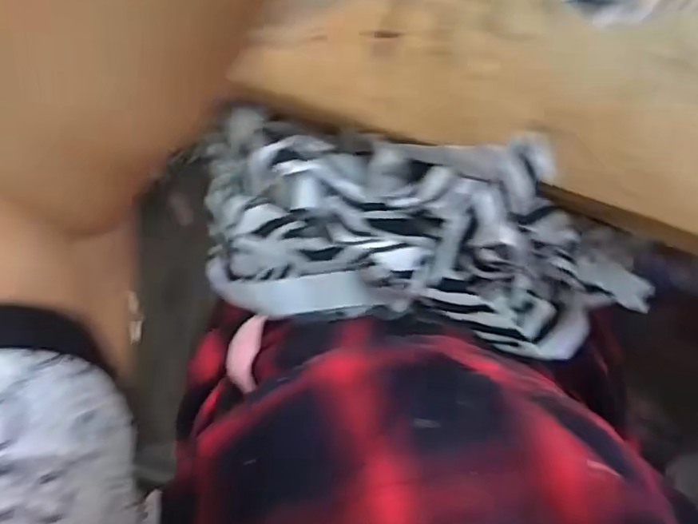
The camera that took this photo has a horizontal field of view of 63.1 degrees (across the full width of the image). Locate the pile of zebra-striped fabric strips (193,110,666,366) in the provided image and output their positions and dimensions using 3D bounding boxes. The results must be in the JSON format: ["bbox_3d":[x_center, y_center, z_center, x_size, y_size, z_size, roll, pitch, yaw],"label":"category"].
[{"bbox_3d":[0.046,-0.026,0.447,0.358,0.113,0.158,9,93,3],"label":"pile of zebra-striped fabric strips"}]

